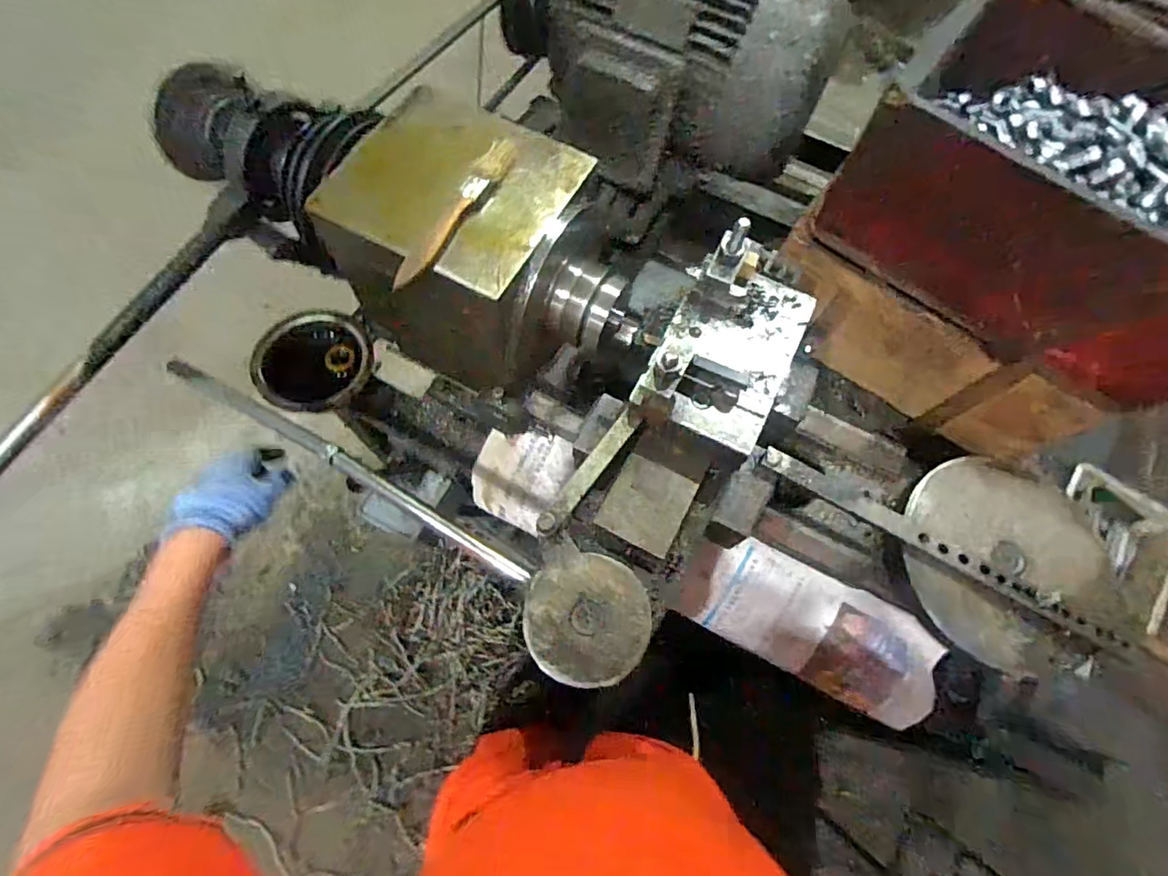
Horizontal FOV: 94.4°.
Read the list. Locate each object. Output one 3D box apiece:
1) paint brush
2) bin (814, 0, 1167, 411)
[{"bbox_3d":[-0.094,-0.170,0.404,0.020,0.009,0.157,25,70,8],"label":"paint brush"},{"bbox_3d":[0.438,-0.219,0.504,0.335,0.153,0.221,39,72,13],"label":"bin"}]

